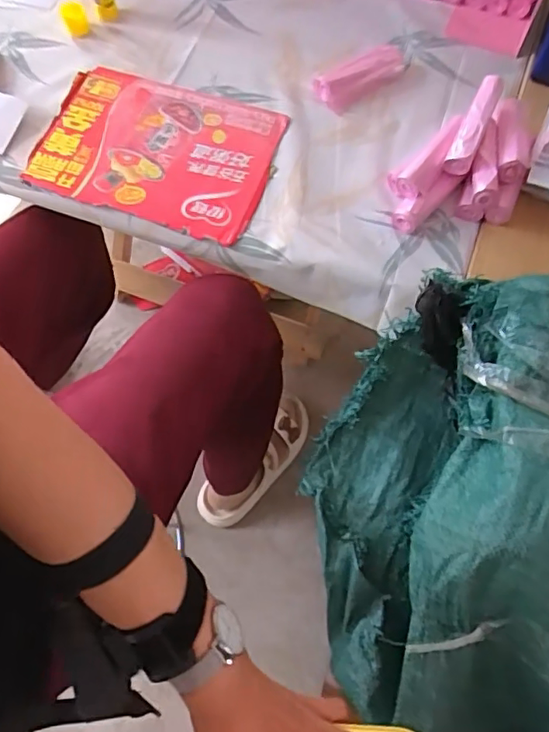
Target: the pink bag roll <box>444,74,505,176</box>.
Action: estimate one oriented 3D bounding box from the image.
[{"bbox_3d":[0.225,-0.272,0.622,0.027,0.035,0.130,23,69,9],"label":"pink bag roll"}]

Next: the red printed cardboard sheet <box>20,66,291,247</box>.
[{"bbox_3d":[-0.143,-0.264,0.670,0.279,0.017,0.199,18,74,7],"label":"red printed cardboard sheet"}]

